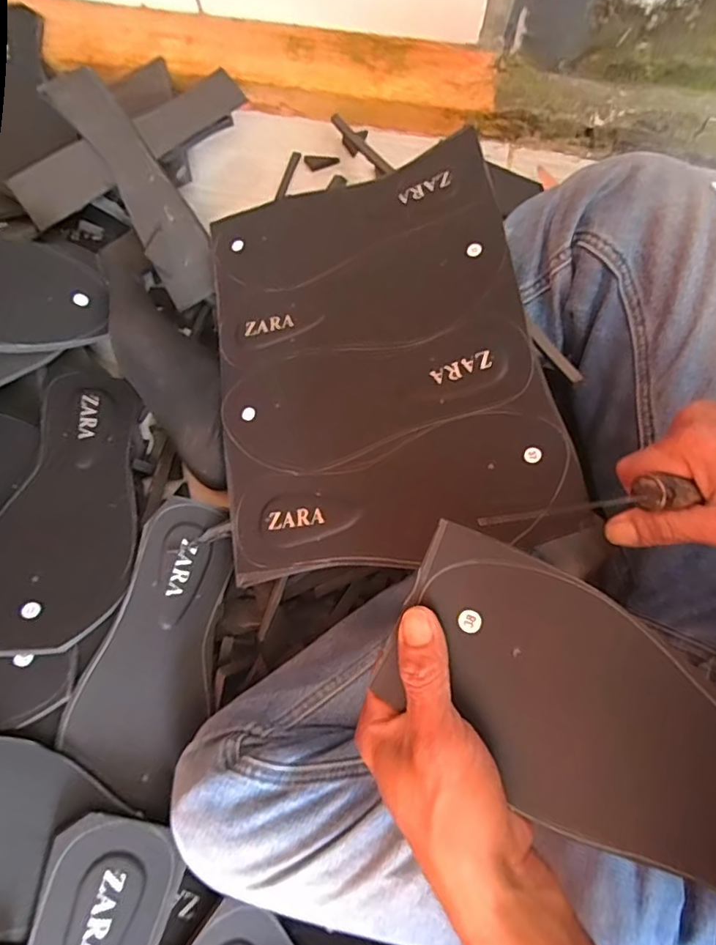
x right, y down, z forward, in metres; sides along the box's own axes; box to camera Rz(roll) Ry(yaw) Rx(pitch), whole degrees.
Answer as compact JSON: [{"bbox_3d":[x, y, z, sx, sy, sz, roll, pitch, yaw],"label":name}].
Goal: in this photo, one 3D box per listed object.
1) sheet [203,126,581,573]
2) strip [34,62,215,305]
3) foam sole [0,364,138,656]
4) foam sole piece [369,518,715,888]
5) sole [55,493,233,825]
[{"bbox_3d":[0.004,-0.100,0.432,0.249,0.010,0.339,-13,72,16],"label":"sheet"},{"bbox_3d":[-0.217,-0.284,0.531,0.060,0.056,0.253,-33,76,-7],"label":"strip"},{"bbox_3d":[-0.227,0.017,0.435,0.100,0.008,0.250,11,54,-19],"label":"foam sole"},{"bbox_3d":[0.126,0.122,0.237,0.244,0.019,0.093,34,79,12],"label":"foam sole piece"},{"bbox_3d":[-0.146,0.129,0.412,0.088,0.010,0.214,26,67,-22],"label":"sole"}]

